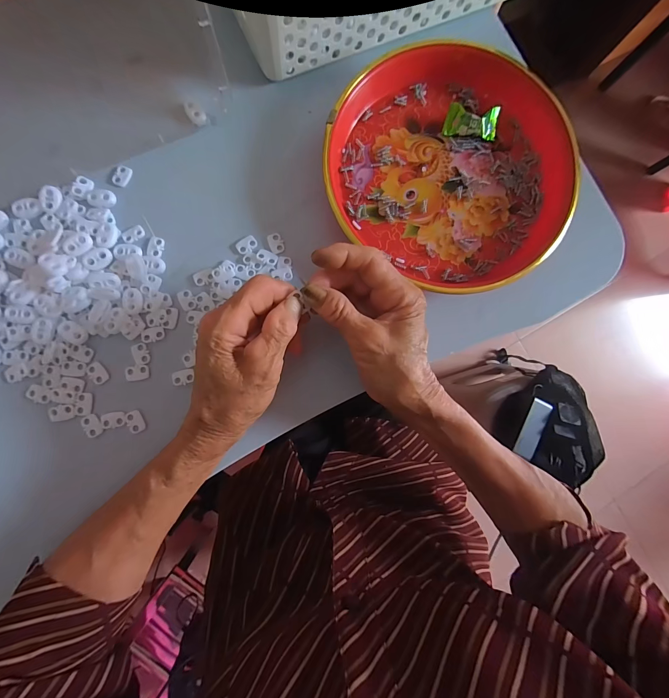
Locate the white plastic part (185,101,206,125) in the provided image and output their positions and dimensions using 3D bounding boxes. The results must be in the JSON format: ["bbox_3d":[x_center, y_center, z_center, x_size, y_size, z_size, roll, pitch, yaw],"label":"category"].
[{"bbox_3d":[-0.125,-0.212,0.282,0.012,0.004,0.023,-41,90,-6],"label":"white plastic part"}]

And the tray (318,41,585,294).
[{"bbox_3d":[0.107,-0.165,0.282,0.211,0.032,0.200,0,86,-5],"label":"tray"}]

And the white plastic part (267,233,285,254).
[{"bbox_3d":[-0.052,-0.095,0.282,0.013,0.004,0.018,-16,88,-6],"label":"white plastic part"}]

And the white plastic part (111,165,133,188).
[{"bbox_3d":[-0.185,-0.151,0.275,0.013,0.004,0.018,24,84,-3],"label":"white plastic part"}]

